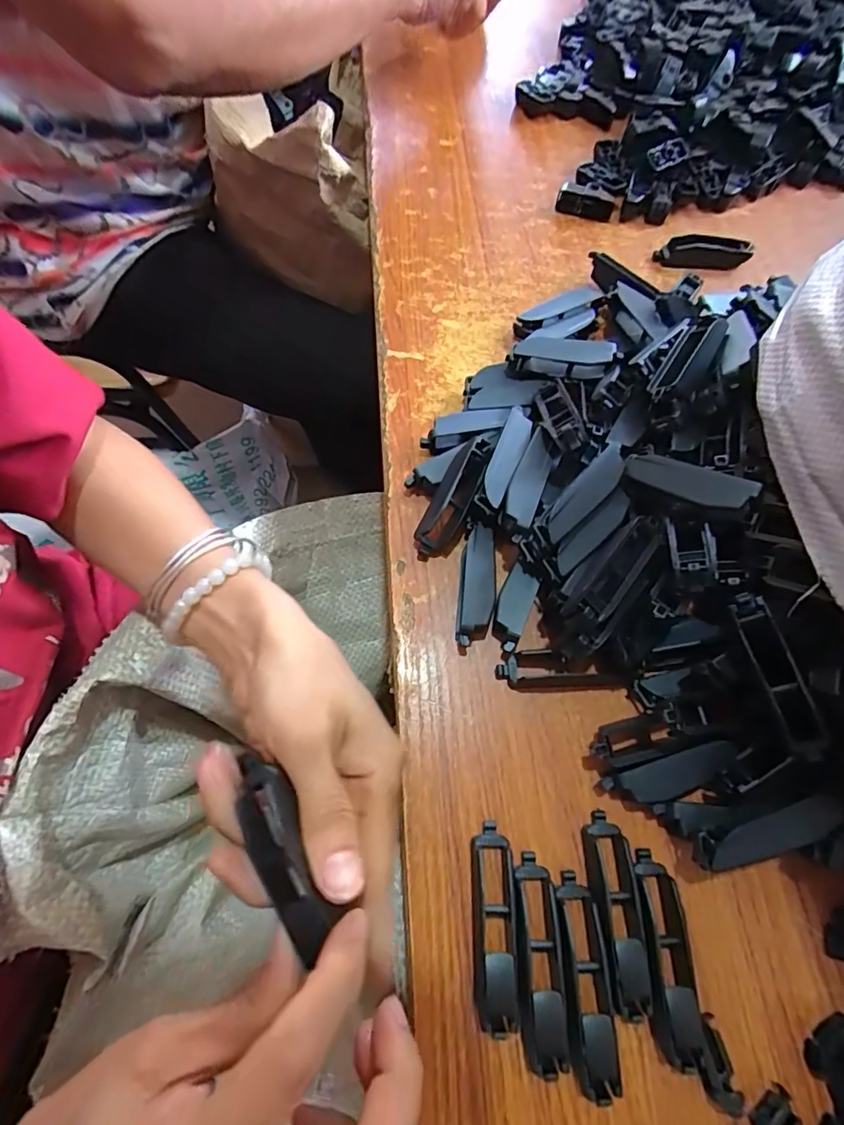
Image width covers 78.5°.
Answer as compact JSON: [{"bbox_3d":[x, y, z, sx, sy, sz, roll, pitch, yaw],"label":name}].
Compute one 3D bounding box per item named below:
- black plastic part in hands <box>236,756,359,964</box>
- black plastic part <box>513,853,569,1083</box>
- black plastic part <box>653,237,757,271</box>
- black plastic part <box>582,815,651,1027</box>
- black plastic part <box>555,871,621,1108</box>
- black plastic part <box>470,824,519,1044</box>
[{"bbox_3d":[-0.050,0.102,0.181,0.021,0.013,0.066,-22,79,-11],"label":"black plastic part in hands"},{"bbox_3d":[0.051,0.172,0.225,0.020,0.016,0.076,3,66,-1],"label":"black plastic part"},{"bbox_3d":[0.228,-0.248,0.417,0.073,0.019,0.016,7,66,1],"label":"black plastic part"},{"bbox_3d":[0.089,0.157,0.234,0.021,0.011,0.076,-2,67,-3],"label":"black plastic part"},{"bbox_3d":[0.070,0.180,0.224,0.019,0.015,0.077,2,66,-1],"label":"black plastic part"},{"bbox_3d":[0.032,0.160,0.230,0.018,0.016,0.076,3,66,-1],"label":"black plastic part"}]

